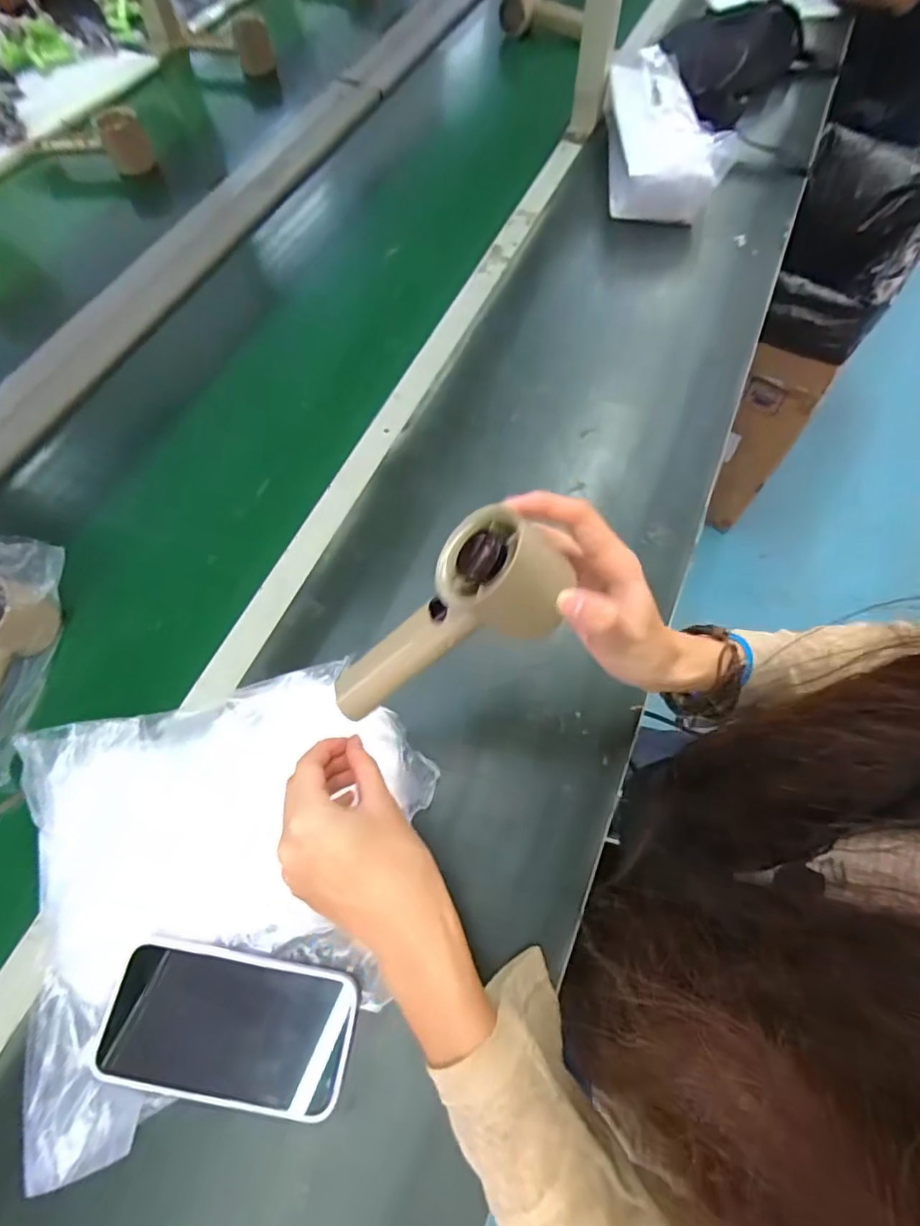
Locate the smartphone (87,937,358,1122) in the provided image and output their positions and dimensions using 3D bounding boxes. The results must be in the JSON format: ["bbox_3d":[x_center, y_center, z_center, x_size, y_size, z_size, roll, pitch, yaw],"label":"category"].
[{"bbox_3d":[-0.144,0.256,0.345,0.150,0.011,0.076,8,64,5],"label":"smartphone"}]

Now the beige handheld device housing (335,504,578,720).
[{"bbox_3d":[-0.013,0.009,0.311,0.155,0.042,0.064,-39,68,22],"label":"beige handheld device housing"}]

